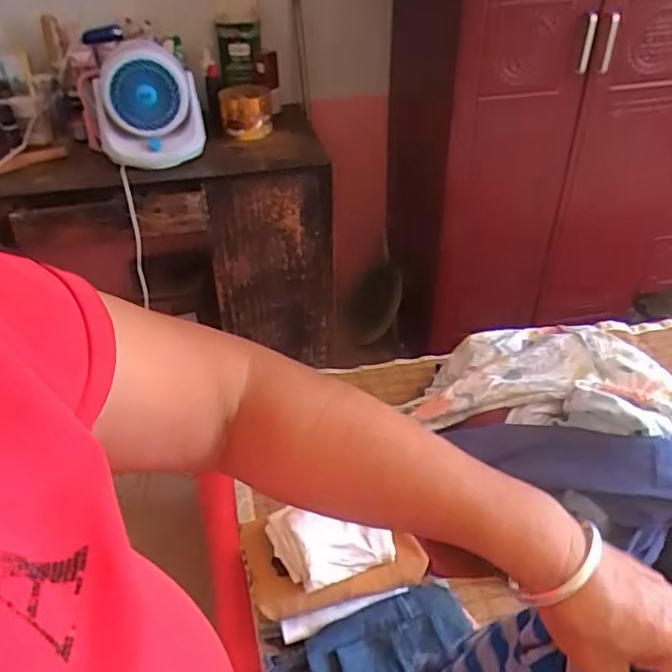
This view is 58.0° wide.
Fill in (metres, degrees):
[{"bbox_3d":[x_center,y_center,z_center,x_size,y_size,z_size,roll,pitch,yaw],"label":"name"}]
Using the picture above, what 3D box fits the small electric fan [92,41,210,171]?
[{"bbox_3d":[-0.409,-0.510,1.314,0.219,0.241,0.160,-15,40,-17],"label":"small electric fan"}]

